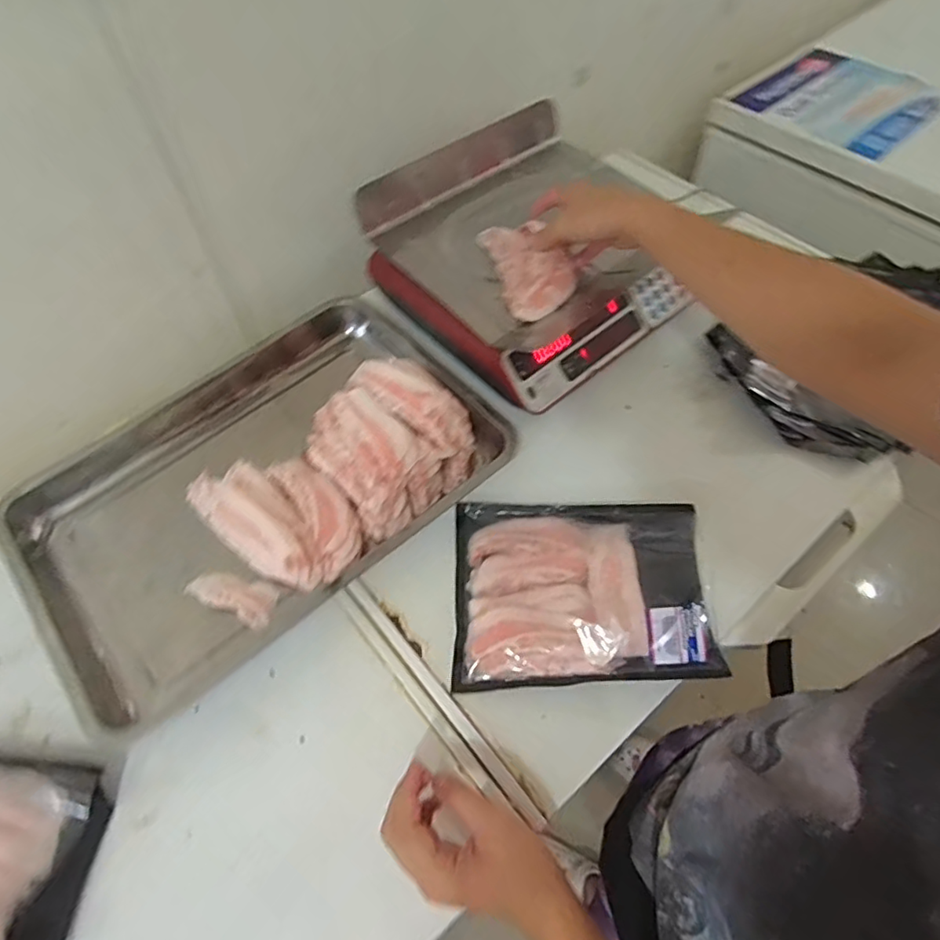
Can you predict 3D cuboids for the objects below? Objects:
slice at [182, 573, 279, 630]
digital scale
[{"bbox_3d":[-0.245,0.127,0.605,0.094,0.013,0.043,19,60,17],"label":"slice"},{"bbox_3d":[0.086,-0.289,0.753,0.340,0.130,0.328,-35,61,-17],"label":"digital scale"}]

